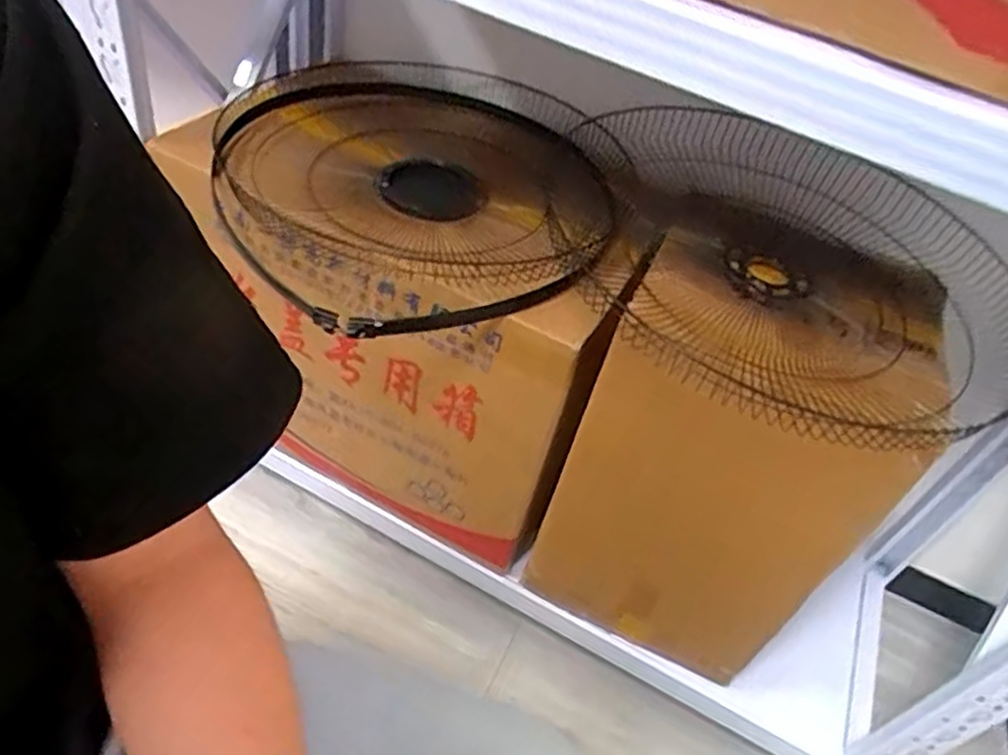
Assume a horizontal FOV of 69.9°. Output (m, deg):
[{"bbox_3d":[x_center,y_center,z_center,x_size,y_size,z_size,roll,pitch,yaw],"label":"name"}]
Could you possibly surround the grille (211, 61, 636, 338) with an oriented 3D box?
[{"bbox_3d":[-0.105,-0.266,0.966,0.546,0.103,0.521,3,45,-3],"label":"grille"}]

